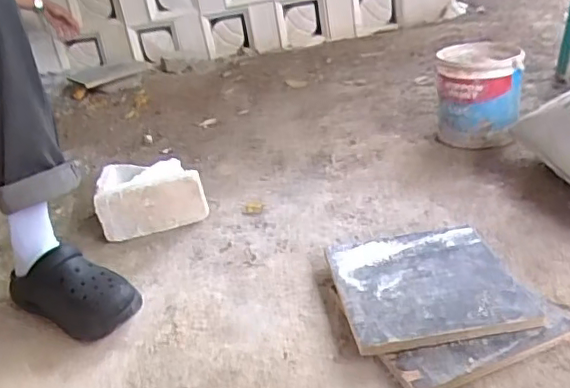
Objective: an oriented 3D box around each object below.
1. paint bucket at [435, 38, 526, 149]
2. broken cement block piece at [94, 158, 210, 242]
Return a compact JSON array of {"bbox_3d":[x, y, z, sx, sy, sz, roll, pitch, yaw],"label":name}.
[{"bbox_3d":[0.434,-0.225,1.329,0.181,0.188,0.205,3,31,17],"label":"paint bucket"},{"bbox_3d":[-0.260,0.001,1.142,0.197,0.110,0.138,-14,30,-12],"label":"broken cement block piece"}]

